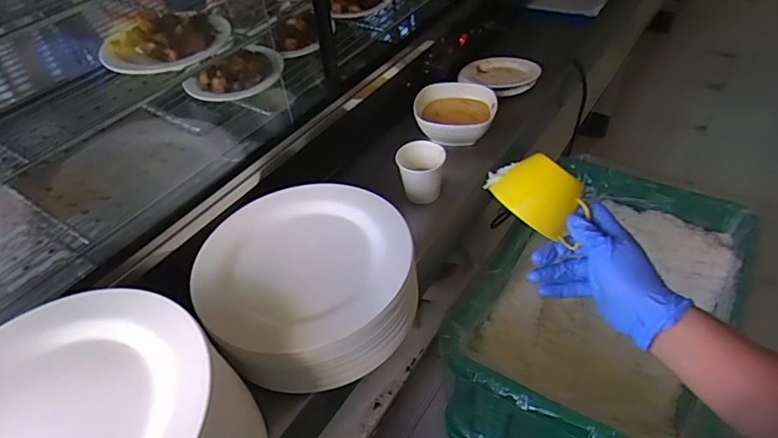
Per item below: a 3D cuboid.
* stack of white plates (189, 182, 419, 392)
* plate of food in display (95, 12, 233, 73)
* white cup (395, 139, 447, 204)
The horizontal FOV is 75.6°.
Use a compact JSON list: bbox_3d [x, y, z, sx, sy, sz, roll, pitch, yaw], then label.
[{"bbox_3d":[-0.096,0.067,0.597,0.246,0.072,0.255,-31,49,-23],"label":"stack of white plates"},{"bbox_3d":[-0.258,-0.206,0.578,0.140,0.035,0.103,-9,44,-2],"label":"plate of food in display"},{"bbox_3d":[0.047,-0.068,0.739,0.068,0.075,0.058,-1,44,6],"label":"white cup"}]

